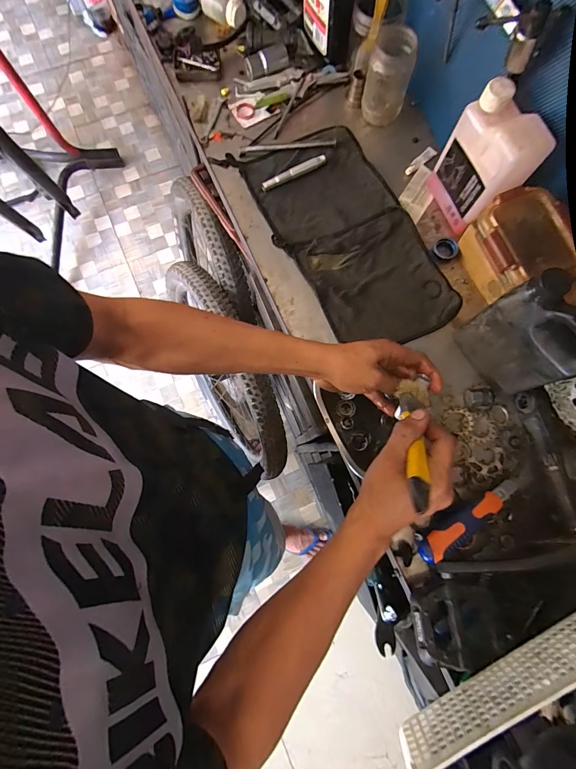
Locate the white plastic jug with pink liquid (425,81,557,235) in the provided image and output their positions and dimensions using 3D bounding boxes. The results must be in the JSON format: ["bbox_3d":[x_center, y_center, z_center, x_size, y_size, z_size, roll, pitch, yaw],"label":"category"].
[{"bbox_3d":[0.301,-0.327,0.529,0.071,0.177,0.127,-17,80,-3],"label":"white plastic jug with pink liquid"}]

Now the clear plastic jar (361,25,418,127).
[{"bbox_3d":[0.175,-0.535,0.600,0.075,0.105,0.078,19,80,4],"label":"clear plastic jar"}]

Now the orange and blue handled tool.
[{"bbox_3d":[0.265,0.200,0.501,0.173,0.038,0.035,-30,80,-5],"label":"orange and blue handled tool"}]

